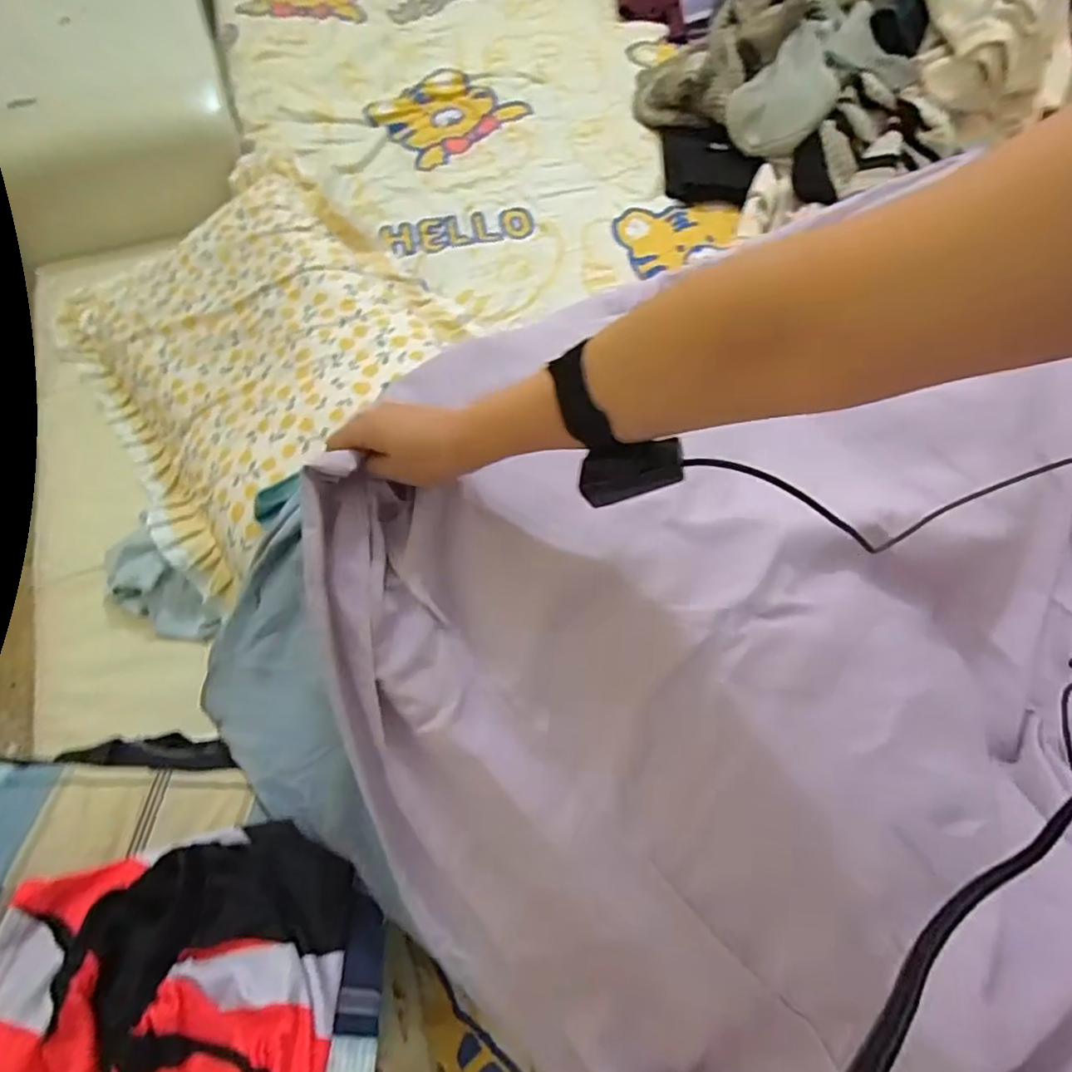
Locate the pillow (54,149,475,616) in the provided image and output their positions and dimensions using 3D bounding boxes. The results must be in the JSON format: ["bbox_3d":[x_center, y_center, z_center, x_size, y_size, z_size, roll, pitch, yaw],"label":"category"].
[{"bbox_3d":[-0.464,-0.315,0.963,0.549,0.158,0.692,-41,72,-19],"label":"pillow"}]

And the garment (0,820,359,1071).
[{"bbox_3d":[-0.260,0.323,0.430,0.228,0.084,0.204,4,64,0],"label":"garment"}]

